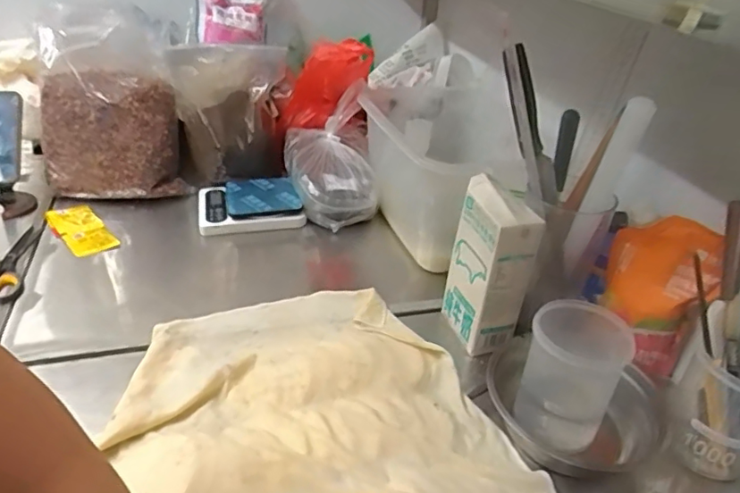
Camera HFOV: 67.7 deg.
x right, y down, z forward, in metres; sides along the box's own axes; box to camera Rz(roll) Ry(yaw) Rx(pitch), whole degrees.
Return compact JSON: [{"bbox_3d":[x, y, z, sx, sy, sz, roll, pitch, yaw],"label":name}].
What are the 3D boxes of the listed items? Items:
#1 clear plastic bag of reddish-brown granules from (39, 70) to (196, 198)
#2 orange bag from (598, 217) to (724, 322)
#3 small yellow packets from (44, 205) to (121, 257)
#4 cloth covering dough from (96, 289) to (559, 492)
[{"bbox_3d":[-0.443,-0.186,0.951,0.215,0.196,0.096,0,32,-8],"label":"clear plastic bag of reddish-brown granules"},{"bbox_3d":[0.339,0.033,0.645,0.114,0.139,0.032,23,36,26],"label":"orange bag"},{"bbox_3d":[-0.462,-0.031,0.880,0.070,0.013,0.135,-25,42,-38],"label":"small yellow packets"},{"bbox_3d":[-0.053,0.200,0.571,0.378,0.032,0.472,-12,36,-25],"label":"cloth covering dough"}]

